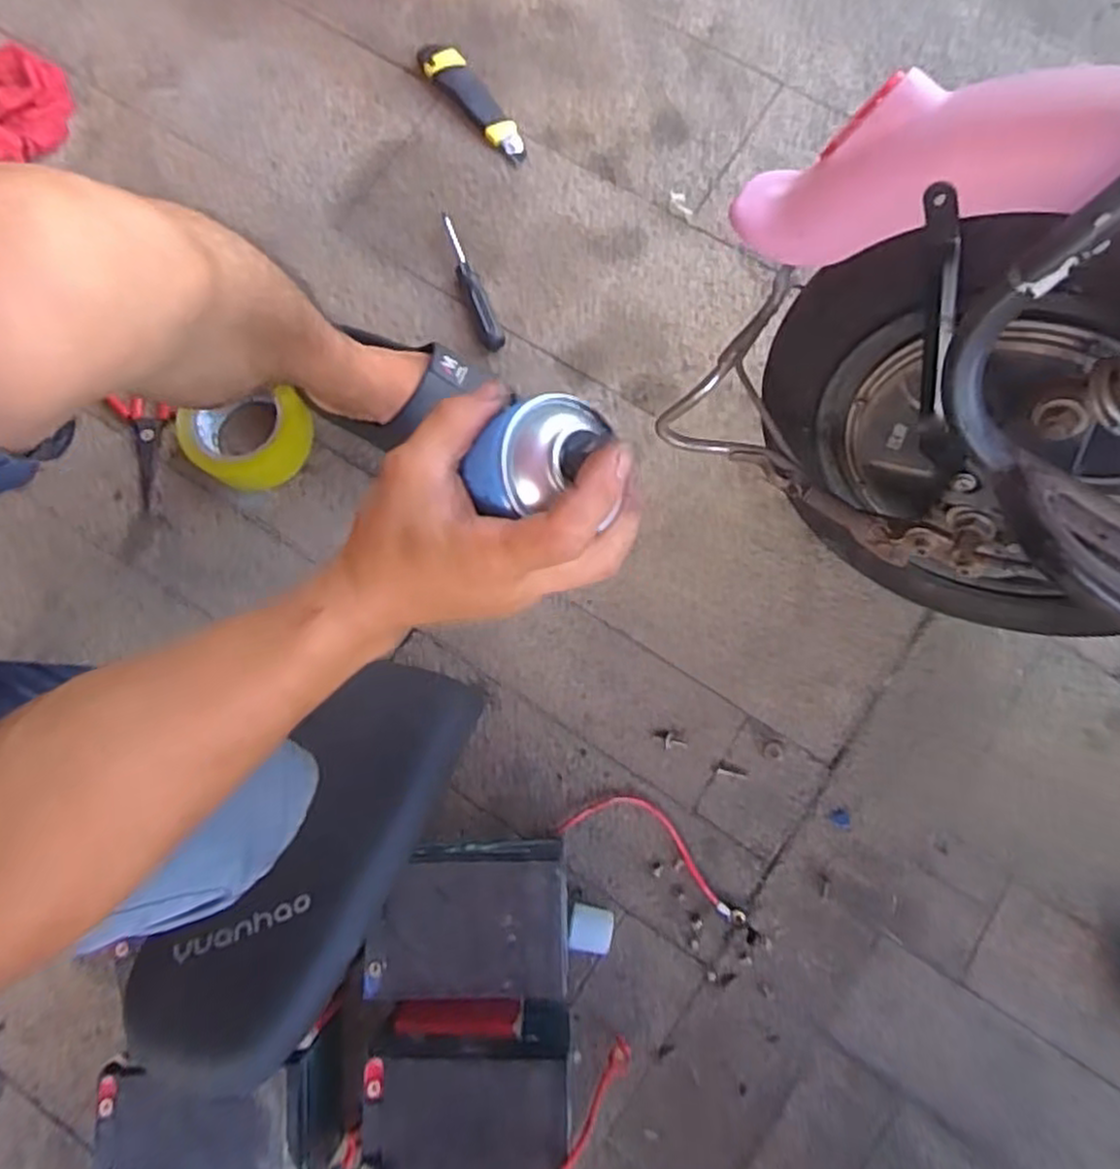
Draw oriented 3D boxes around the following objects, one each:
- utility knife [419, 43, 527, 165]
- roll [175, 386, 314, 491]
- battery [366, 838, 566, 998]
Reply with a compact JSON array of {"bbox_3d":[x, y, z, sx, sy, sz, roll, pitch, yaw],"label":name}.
[{"bbox_3d":[-0.091,-0.516,0.802,0.036,0.028,0.165,-39,79,-7],"label":"utility knife"},{"bbox_3d":[-0.298,-0.145,0.727,0.113,0.054,0.097,-13,78,-1],"label":"roll"},{"bbox_3d":[-0.069,0.264,0.602,0.154,0.097,0.109,-3,78,1],"label":"battery"}]

